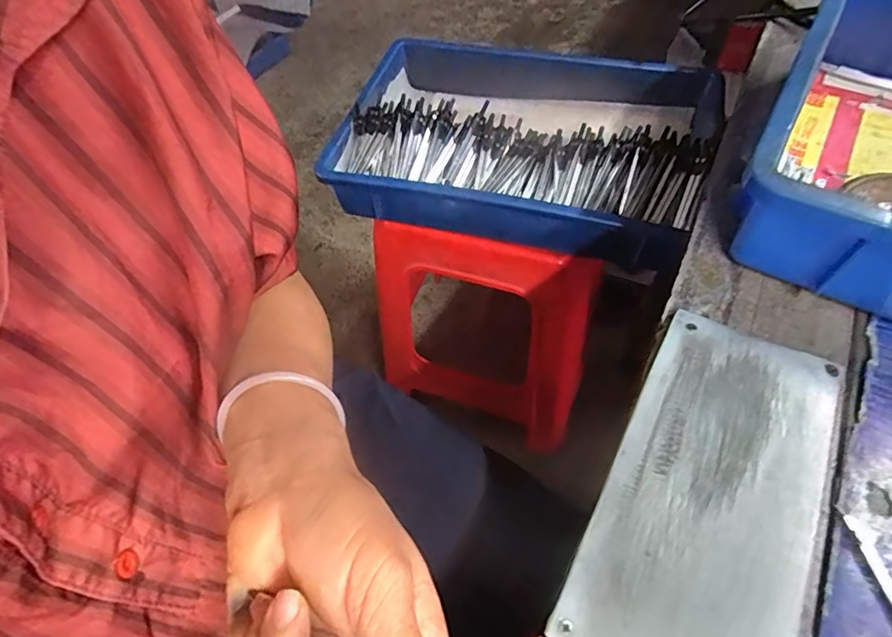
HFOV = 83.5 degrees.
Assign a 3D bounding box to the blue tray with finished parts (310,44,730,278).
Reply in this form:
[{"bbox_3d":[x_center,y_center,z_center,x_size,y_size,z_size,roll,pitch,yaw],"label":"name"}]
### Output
[{"bbox_3d":[0.090,-0.217,0.612,0.416,0.089,0.287,14,59,13],"label":"blue tray with finished parts"}]

